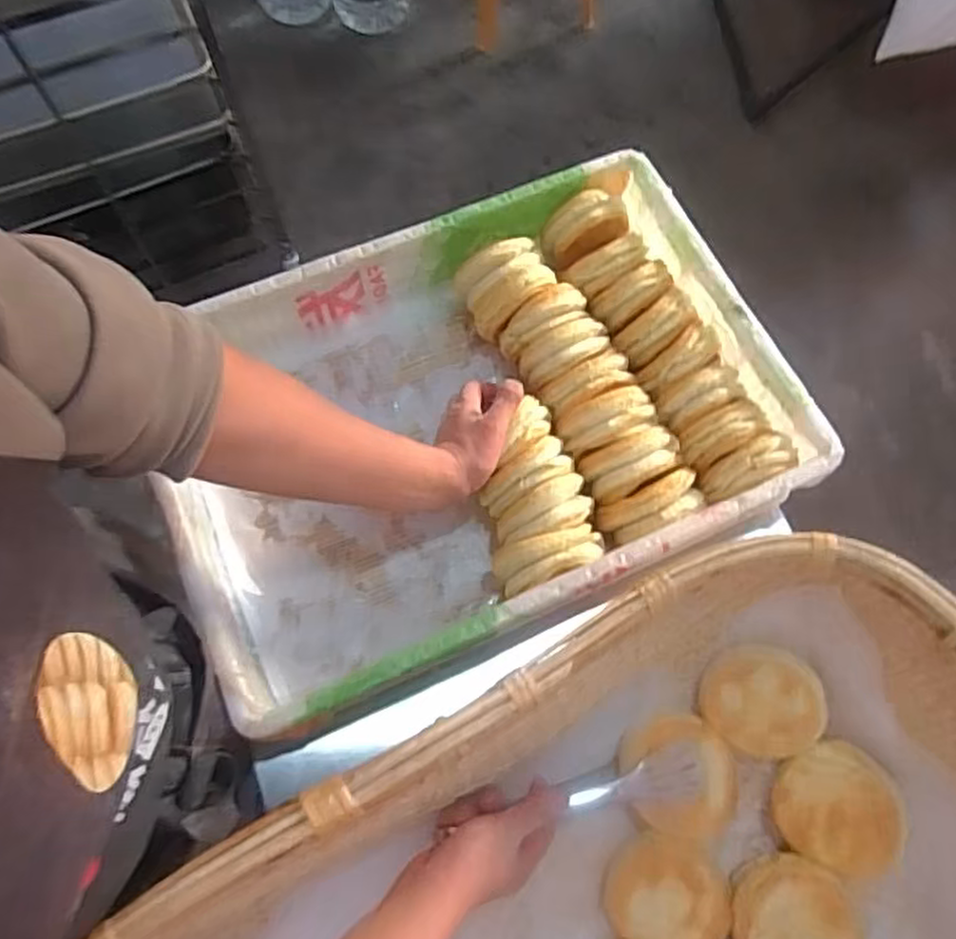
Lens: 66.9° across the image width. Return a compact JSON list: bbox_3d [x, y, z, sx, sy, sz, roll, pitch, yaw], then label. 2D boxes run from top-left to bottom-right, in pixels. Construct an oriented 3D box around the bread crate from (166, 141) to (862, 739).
[{"bbox_3d":[-0.004,-0.048,0.736,0.585,0.115,0.405,-23,71,-9],"label":"bread crate"}]

